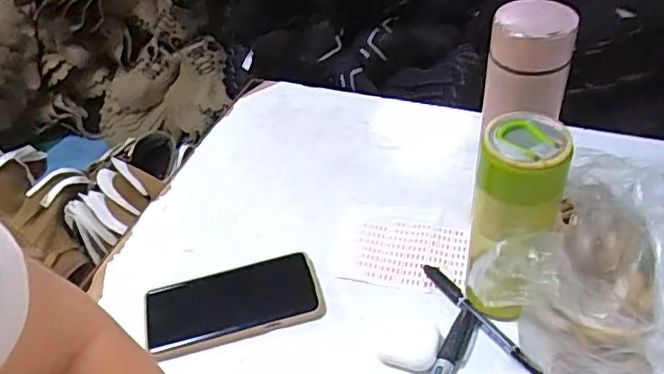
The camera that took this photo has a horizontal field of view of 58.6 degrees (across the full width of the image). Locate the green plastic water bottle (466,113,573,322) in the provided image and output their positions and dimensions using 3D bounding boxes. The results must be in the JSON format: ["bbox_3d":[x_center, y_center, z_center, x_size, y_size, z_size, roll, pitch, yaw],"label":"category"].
[{"bbox_3d":[0.143,0.034,0.480,0.057,0.189,0.062,-4,43,4],"label":"green plastic water bottle"}]

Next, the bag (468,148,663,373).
[{"bbox_3d":[0.256,0.063,0.480,0.193,0.128,0.252,27,53,31],"label":"bag"}]

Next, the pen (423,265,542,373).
[{"bbox_3d":[0.130,0.116,0.528,0.014,0.009,0.143,-26,46,-19],"label":"pen"}]

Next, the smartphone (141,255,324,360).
[{"bbox_3d":[-0.093,0.109,0.563,0.164,0.012,0.079,-13,43,-7],"label":"smartphone"}]

